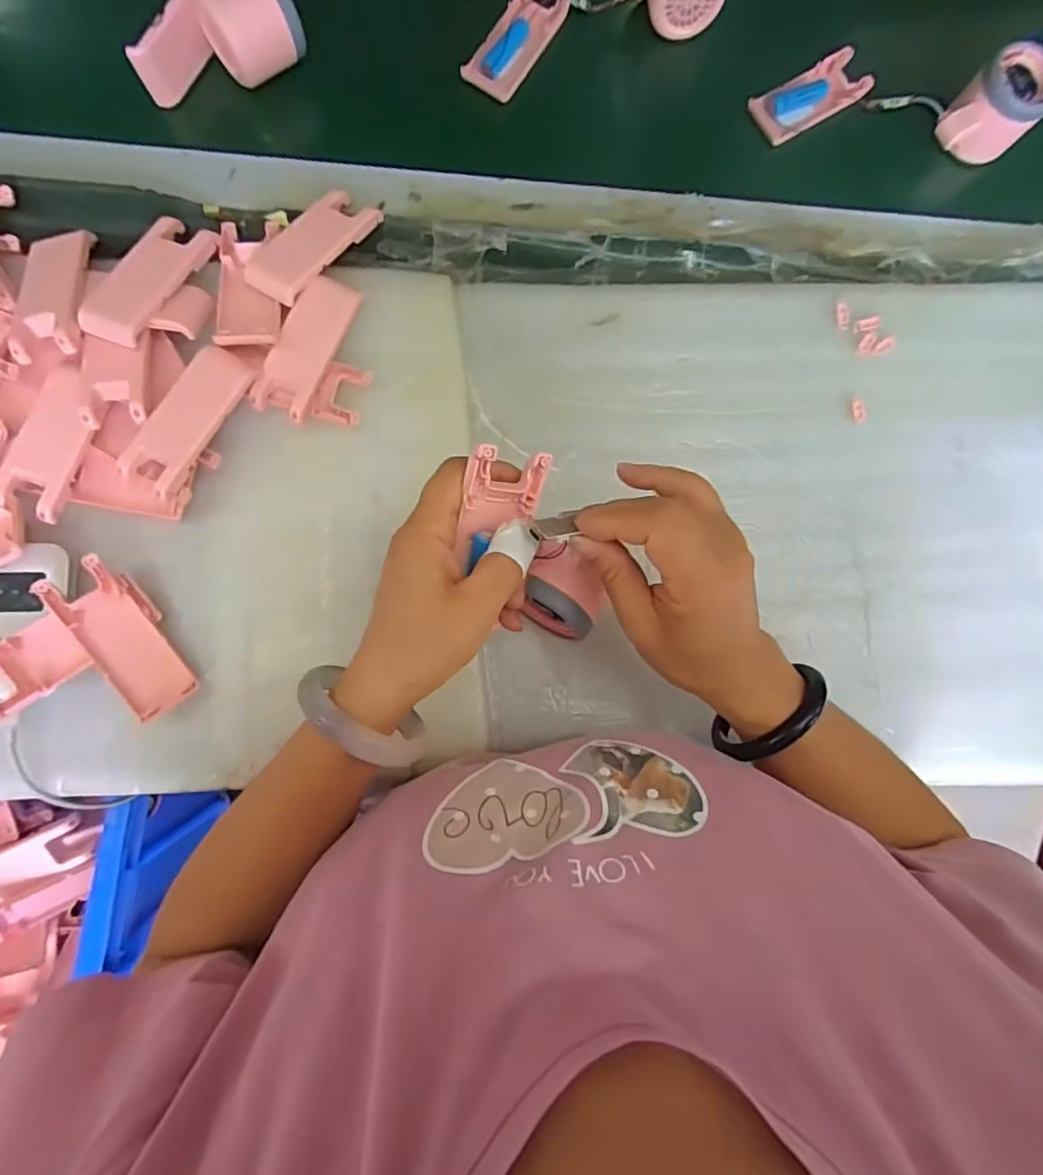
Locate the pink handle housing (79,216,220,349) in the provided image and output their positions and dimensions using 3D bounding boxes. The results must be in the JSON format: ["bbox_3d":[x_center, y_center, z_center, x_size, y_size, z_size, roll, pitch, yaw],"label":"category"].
[{"bbox_3d":[-0.242,-0.201,0.373,0.038,0.010,0.099,27,72,-4],"label":"pink handle housing"}]

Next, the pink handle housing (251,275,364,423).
[{"bbox_3d":[-0.143,-0.162,0.383,0.036,0.012,0.101,23,83,-3],"label":"pink handle housing"}]

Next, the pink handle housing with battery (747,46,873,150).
[{"bbox_3d":[0.234,-0.396,0.463,0.105,0.011,0.044,-32,88,-8],"label":"pink handle housing with battery"}]

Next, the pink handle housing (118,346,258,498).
[{"bbox_3d":[-0.210,-0.107,0.366,0.040,0.028,0.099,30,82,-2],"label":"pink handle housing"}]

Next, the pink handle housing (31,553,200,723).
[{"bbox_3d":[-0.251,0.033,0.358,0.038,0.023,0.103,-37,91,-7],"label":"pink handle housing"}]

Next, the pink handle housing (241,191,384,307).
[{"bbox_3d":[-0.142,-0.235,0.392,0.040,0.009,0.100,35,72,5],"label":"pink handle housing"}]

